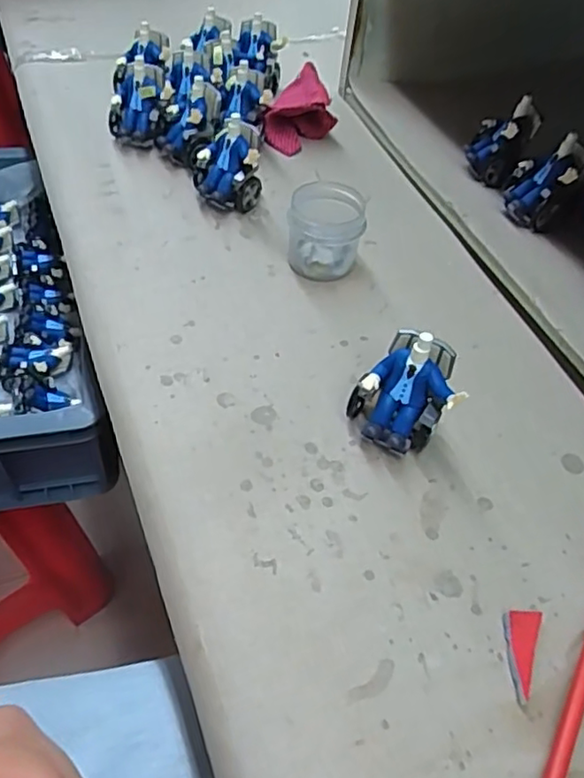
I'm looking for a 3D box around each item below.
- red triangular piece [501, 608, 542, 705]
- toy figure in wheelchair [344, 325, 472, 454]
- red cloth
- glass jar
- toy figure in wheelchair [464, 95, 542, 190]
[{"bbox_3d":[0.102,0.118,0.275,0.016,0.007,0.041,16,50,8],"label":"red triangular piece"},{"bbox_3d":[0.062,0.004,0.334,0.054,0.060,0.045,28,52,17],"label":"toy figure in wheelchair"},{"bbox_3d":[0.001,-0.248,0.549,0.062,0.045,0.083,-9,51,-14],"label":"red cloth"},{"bbox_3d":[0.022,-0.108,0.427,0.048,0.049,0.048,3,49,-4],"label":"glass jar"},{"bbox_3d":[0.167,-0.198,0.495,0.045,0.061,0.036,21,51,12],"label":"toy figure in wheelchair"}]

